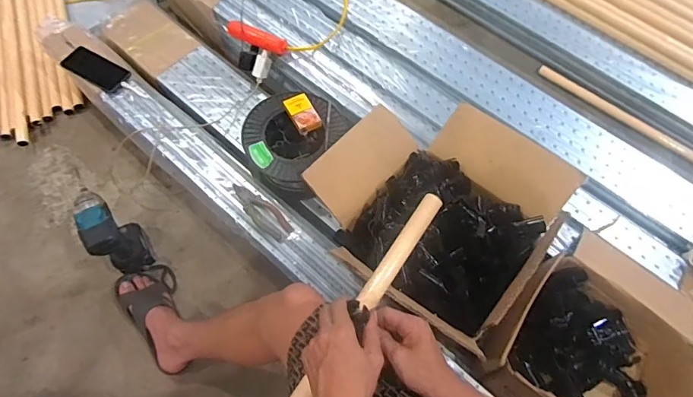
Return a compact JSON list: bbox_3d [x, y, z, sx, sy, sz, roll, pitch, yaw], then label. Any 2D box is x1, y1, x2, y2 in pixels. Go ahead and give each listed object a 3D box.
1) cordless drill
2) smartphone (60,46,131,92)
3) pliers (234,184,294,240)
[{"bbox_3d":[-0.503,0.083,0.939,0.074,0.238,0.141,-33,71,-18],"label":"cordless drill"},{"bbox_3d":[-0.626,-0.324,1.079,0.142,0.009,0.083,33,61,-3],"label":"smartphone"},{"bbox_3d":[-0.191,0.024,0.952,0.056,0.024,0.167,-39,73,-20],"label":"pliers"}]

